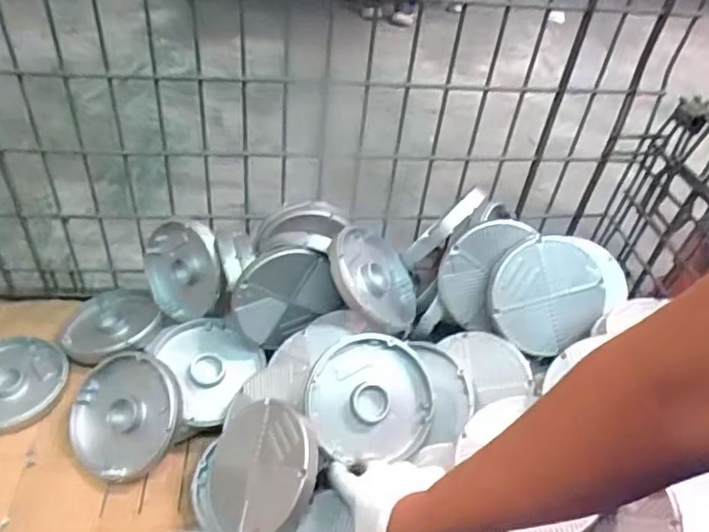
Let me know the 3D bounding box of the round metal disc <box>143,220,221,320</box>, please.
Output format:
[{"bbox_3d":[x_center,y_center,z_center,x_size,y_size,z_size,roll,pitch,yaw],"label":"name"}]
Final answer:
[{"bbox_3d":[-0.235,0.007,0.756,0.142,0.131,0.018,1,9,31],"label":"round metal disc"}]

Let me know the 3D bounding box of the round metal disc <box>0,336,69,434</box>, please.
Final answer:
[{"bbox_3d":[-0.434,0.145,0.702,0.134,0.016,0.136,5,41,-4],"label":"round metal disc"}]

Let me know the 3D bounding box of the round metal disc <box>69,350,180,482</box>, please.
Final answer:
[{"bbox_3d":[-0.267,0.171,0.650,0.141,0.033,0.140,31,83,22],"label":"round metal disc"}]

